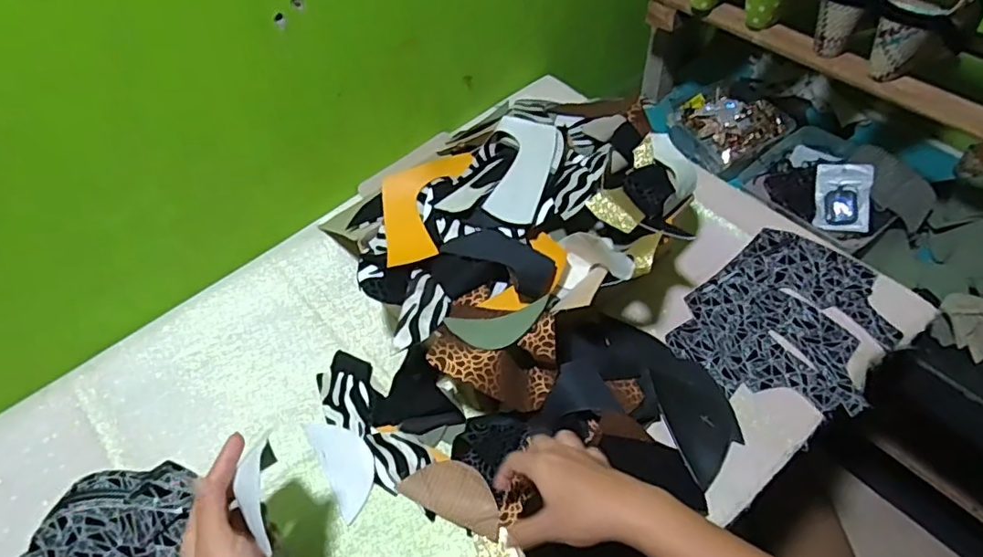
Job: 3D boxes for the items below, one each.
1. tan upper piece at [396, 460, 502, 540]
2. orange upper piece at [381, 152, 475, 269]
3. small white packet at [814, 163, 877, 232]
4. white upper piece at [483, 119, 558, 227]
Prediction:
[{"bbox_3d":[-0.036,0.207,0.560,0.105,0.004,0.053,16,82,20],"label":"tan upper piece"},{"bbox_3d":[-0.082,-0.084,0.635,0.081,0.012,0.168,9,54,11],"label":"orange upper piece"},{"bbox_3d":[0.501,-0.117,0.823,0.068,0.017,0.097,6,92,35],"label":"small white packet"},{"bbox_3d":[0.032,-0.115,0.608,0.065,0.039,0.127,5,53,8],"label":"white upper piece"}]

